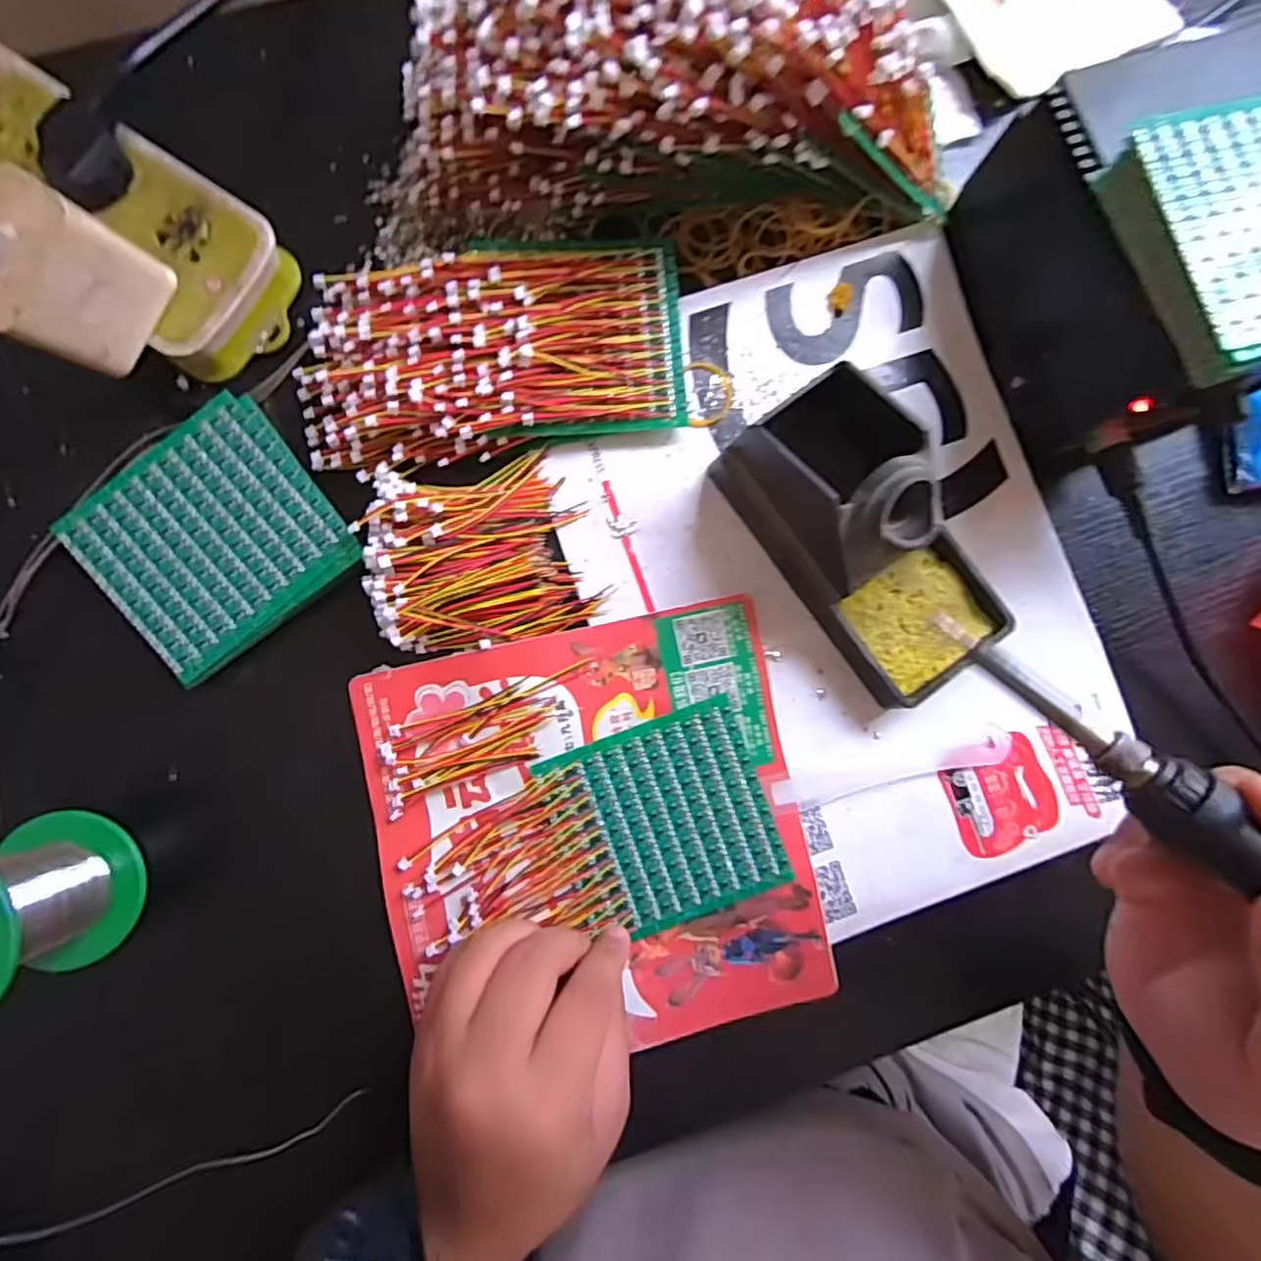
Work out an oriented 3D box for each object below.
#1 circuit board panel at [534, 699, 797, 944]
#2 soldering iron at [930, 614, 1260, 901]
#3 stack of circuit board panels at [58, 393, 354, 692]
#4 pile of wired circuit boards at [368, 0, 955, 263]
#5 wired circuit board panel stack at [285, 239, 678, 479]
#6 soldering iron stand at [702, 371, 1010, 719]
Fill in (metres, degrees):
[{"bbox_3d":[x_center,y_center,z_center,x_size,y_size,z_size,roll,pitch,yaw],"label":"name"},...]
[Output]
[{"bbox_3d":[0.017,0.091,0.312,0.095,0.008,0.093,-21,89,-5],"label":"circuit board panel"},{"bbox_3d":[0.163,0.062,0.167,0.015,0.012,0.199,-45,73,-5],"label":"soldering iron"},{"bbox_3d":[-0.189,-0.043,0.301,0.099,0.010,0.094,-39,91,-6],"label":"stack of circuit board panels"},{"bbox_3d":[0.019,-0.246,0.286,0.284,0.101,0.095,-8,88,-5],"label":"pile of wired circuit boards"},{"bbox_3d":[-0.066,-0.134,0.311,0.183,0.026,0.095,-12,88,-5],"label":"wired circuit board panel stack"},{"bbox_3d":[0.112,-0.042,0.297,0.070,0.075,0.143,-39,91,-6],"label":"soldering iron stand"}]

